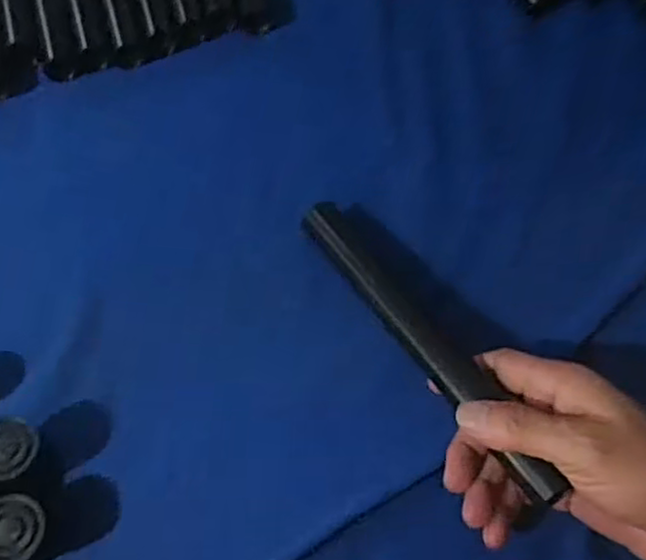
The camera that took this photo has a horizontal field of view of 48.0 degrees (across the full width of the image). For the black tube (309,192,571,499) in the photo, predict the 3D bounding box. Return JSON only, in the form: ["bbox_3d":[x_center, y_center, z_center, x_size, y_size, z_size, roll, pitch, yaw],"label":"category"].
[{"bbox_3d":[0.056,0.030,0.413,0.026,0.020,0.223,-30,55,-12],"label":"black tube"}]

